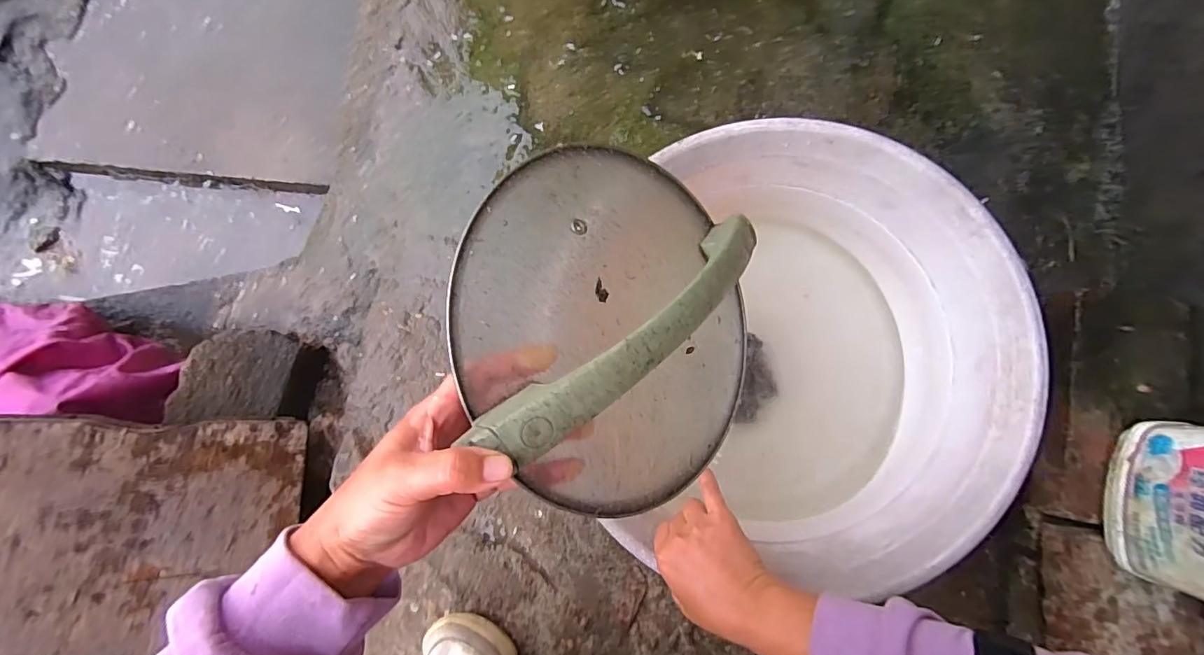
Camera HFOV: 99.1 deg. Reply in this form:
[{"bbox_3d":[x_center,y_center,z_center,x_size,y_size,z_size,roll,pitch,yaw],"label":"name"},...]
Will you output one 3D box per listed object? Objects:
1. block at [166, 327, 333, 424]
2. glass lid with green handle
[{"bbox_3d":[-0.453,0.065,0.679,0.115,0.127,0.118,8,87,4],"label":"block"},{"bbox_3d":[0.027,-0.003,0.324,0.225,0.053,0.228,5,82,-35],"label":"glass lid with green handle"}]

